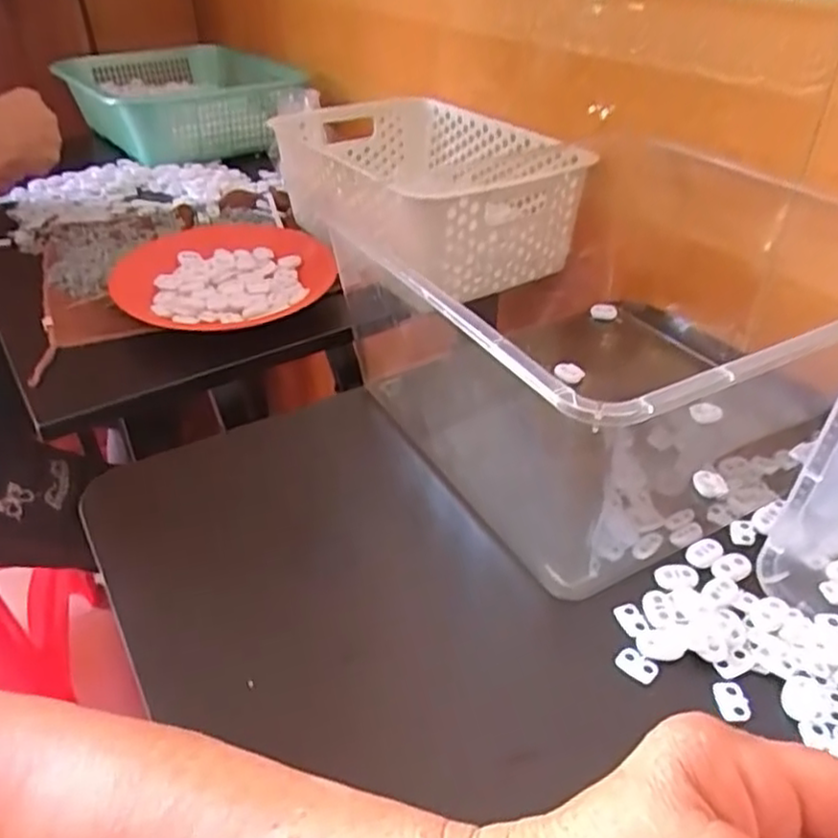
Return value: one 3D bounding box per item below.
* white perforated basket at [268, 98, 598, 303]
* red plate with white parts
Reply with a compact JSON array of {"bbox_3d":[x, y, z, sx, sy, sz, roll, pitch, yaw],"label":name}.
[{"bbox_3d":[-0.002,-0.238,0.726,0.232,0.105,0.333,-18,39,-24],"label":"white perforated basket"},{"bbox_3d":[-0.178,-0.131,0.647,0.185,0.031,0.211,-21,41,-25],"label":"red plate with white parts"}]

